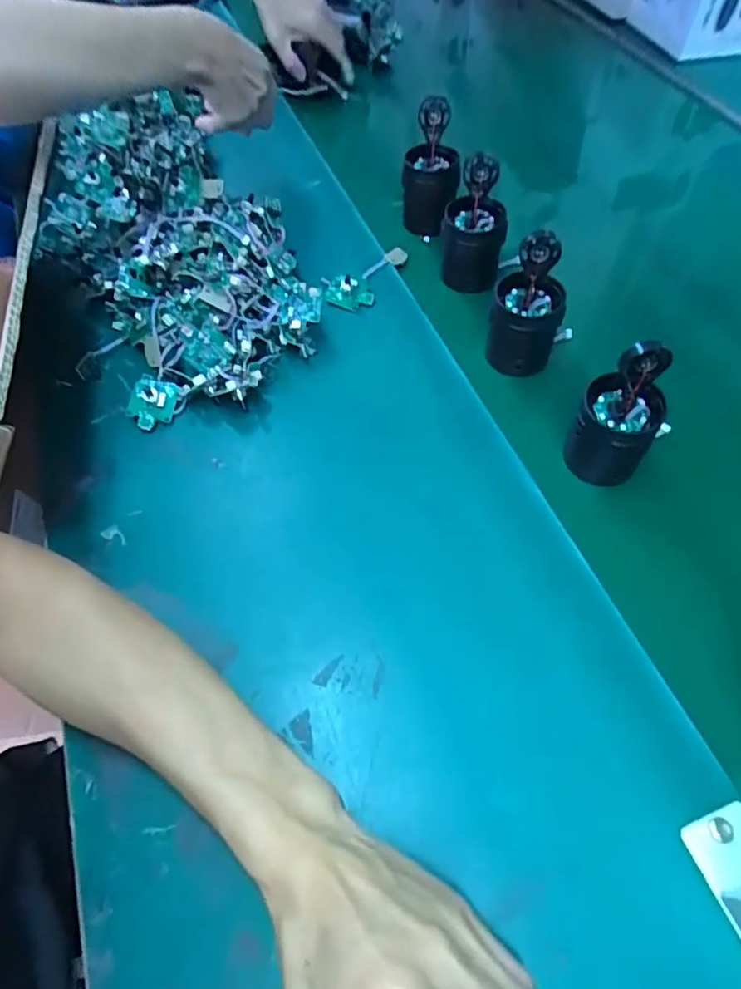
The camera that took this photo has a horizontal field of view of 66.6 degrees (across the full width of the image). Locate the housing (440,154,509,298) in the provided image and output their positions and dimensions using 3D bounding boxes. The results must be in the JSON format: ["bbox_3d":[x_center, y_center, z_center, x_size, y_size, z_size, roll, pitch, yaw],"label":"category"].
[{"bbox_3d":[0.093,-0.241,0.504,0.053,0.113,0.048,5,59,7],"label":"housing"}]

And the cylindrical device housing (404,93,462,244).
[{"bbox_3d":[0.059,-0.315,0.551,0.055,0.116,0.053,-2,58,3],"label":"cylindrical device housing"}]

